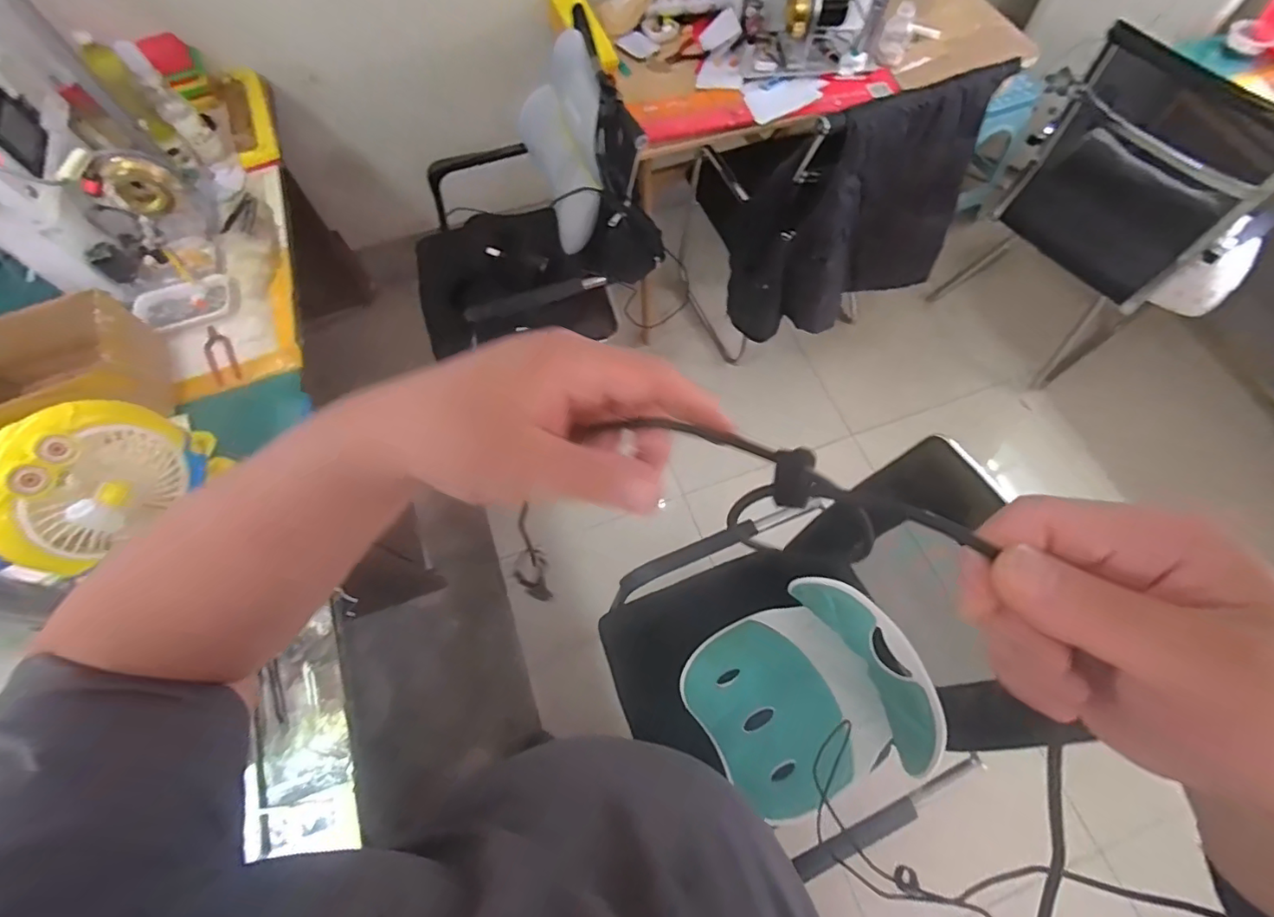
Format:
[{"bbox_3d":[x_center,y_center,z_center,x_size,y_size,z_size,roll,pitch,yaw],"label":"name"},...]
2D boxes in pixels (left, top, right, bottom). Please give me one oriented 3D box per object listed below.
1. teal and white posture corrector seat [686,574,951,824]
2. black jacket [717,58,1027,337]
[{"bbox_3d":[0.281,0.428,0.935,0.322,0.302,0.340,-28,68,-11],"label":"teal and white posture corrector seat"},{"bbox_3d":[0.505,-0.582,1.258,0.502,0.529,0.249,-24,67,-9],"label":"black jacket"}]

